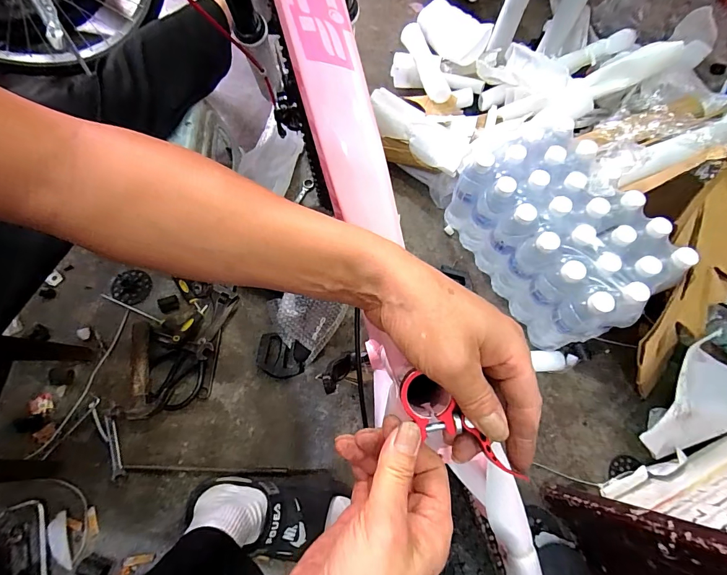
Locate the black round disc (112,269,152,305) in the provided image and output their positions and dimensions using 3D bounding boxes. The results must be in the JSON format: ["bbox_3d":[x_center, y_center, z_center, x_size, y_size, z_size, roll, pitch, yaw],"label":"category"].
[{"bbox_3d":[-0.477,-0.002,0.756,0.073,0.020,0.071,0,70,-1],"label":"black round disc"}]

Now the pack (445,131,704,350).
[{"bbox_3d":[0.366,-0.107,0.712,0.230,0.181,0.391,-26,74,-11],"label":"pack"}]

